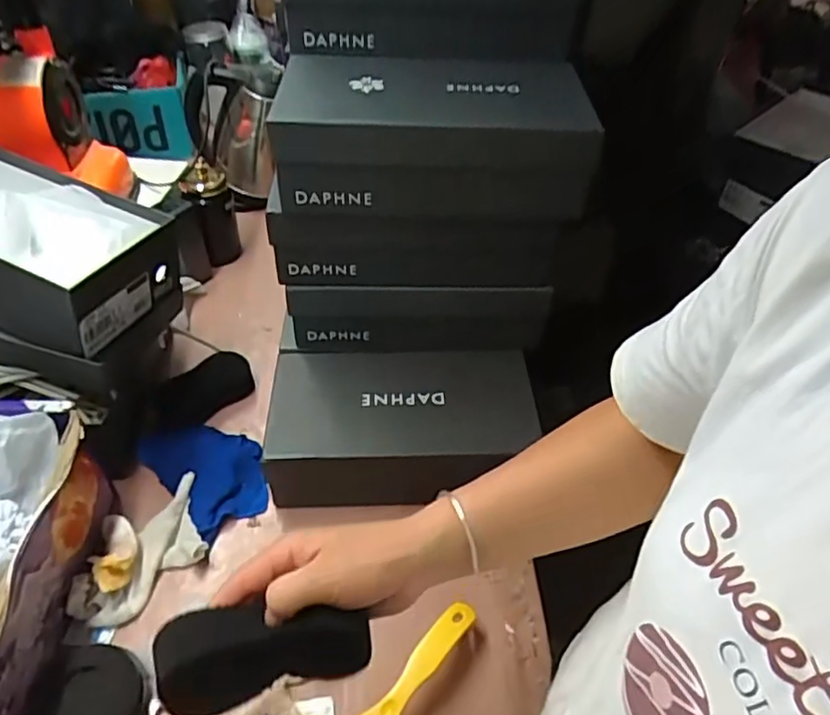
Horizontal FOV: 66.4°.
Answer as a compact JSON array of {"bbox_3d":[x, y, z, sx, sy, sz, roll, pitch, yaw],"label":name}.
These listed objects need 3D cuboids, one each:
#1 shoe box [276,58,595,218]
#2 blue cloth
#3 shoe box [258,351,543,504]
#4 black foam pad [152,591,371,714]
[{"bbox_3d":[0.025,-0.225,0.645,0.310,0.099,0.179,0,44,-3],"label":"shoe box"},{"bbox_3d":[-0.236,0.125,0.735,0.105,0.028,0.156,-32,54,-31],"label":"blue cloth"},{"bbox_3d":[-0.014,0.076,0.732,0.285,0.095,0.154,1,44,-3],"label":"shoe box"},{"bbox_3d":[-0.089,0.173,0.380,0.121,0.058,0.043,0,43,-18],"label":"black foam pad"}]

